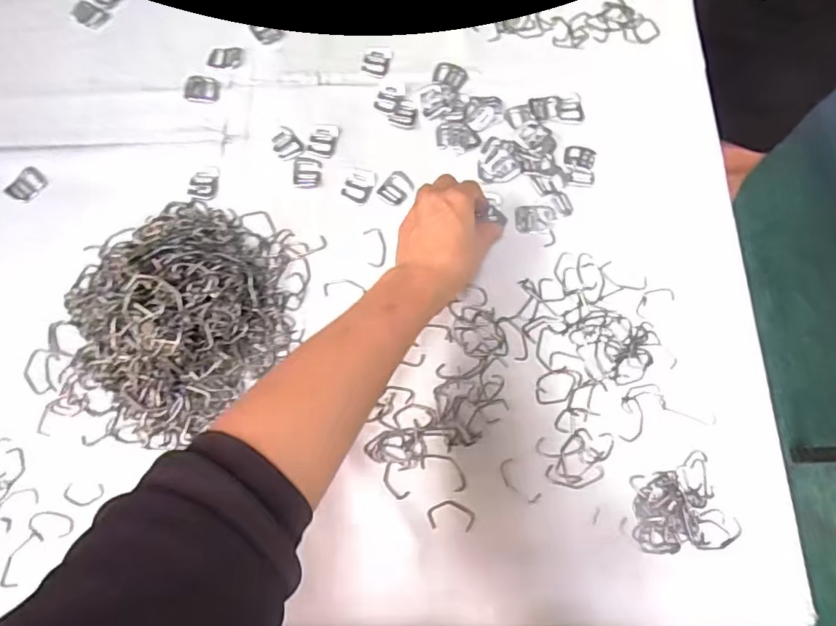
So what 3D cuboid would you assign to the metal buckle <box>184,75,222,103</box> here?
[{"bbox_3d":[-0.213,-0.223,0.533,0.033,0.005,0.028,5,73,3],"label":"metal buckle"}]

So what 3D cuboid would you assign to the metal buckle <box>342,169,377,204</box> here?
[{"bbox_3d":[-0.054,-0.119,0.501,0.027,0.004,0.033,21,74,7],"label":"metal buckle"}]

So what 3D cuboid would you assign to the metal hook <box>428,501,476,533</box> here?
[{"bbox_3d":[0.026,0.157,0.419,0.036,0.004,0.021,6,73,3],"label":"metal hook"}]

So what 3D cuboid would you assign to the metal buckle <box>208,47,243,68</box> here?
[{"bbox_3d":[-0.195,-0.259,0.547,0.035,0.004,0.026,-8,73,-1],"label":"metal buckle"}]

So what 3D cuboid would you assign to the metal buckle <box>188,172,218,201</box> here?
[{"bbox_3d":[-0.200,-0.119,0.503,0.025,0.004,0.028,8,73,4],"label":"metal buckle"}]

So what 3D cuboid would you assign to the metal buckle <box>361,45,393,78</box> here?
[{"bbox_3d":[-0.041,-0.254,0.542,0.026,0.004,0.035,12,74,5],"label":"metal buckle"}]

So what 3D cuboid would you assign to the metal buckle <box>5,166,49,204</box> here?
[{"bbox_3d":[-0.367,-0.122,0.504,0.027,0.006,0.034,26,75,9],"label":"metal buckle"}]

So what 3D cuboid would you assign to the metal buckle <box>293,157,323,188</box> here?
[{"bbox_3d":[-0.104,-0.132,0.505,0.027,0.004,0.032,2,73,2],"label":"metal buckle"}]

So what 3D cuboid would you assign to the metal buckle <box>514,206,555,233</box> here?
[{"bbox_3d":[0.107,-0.086,0.491,0.036,0.005,0.025,-4,73,0],"label":"metal buckle"}]

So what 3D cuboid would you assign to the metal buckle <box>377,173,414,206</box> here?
[{"bbox_3d":[-0.020,-0.117,0.499,0.027,0.004,0.033,37,77,11],"label":"metal buckle"}]

